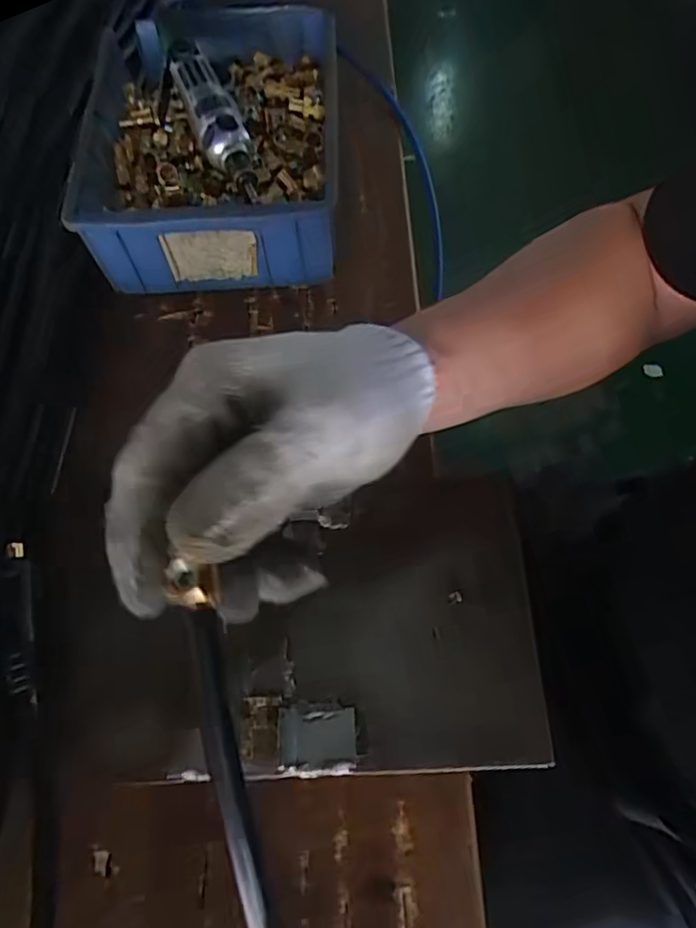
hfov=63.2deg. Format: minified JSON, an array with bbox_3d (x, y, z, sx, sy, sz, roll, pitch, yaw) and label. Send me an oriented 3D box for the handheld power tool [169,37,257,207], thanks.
[{"bbox_3d":[-0.103,-0.266,0.437,0.031,0.033,0.156,-25,76,-9],"label":"handheld power tool"}]

